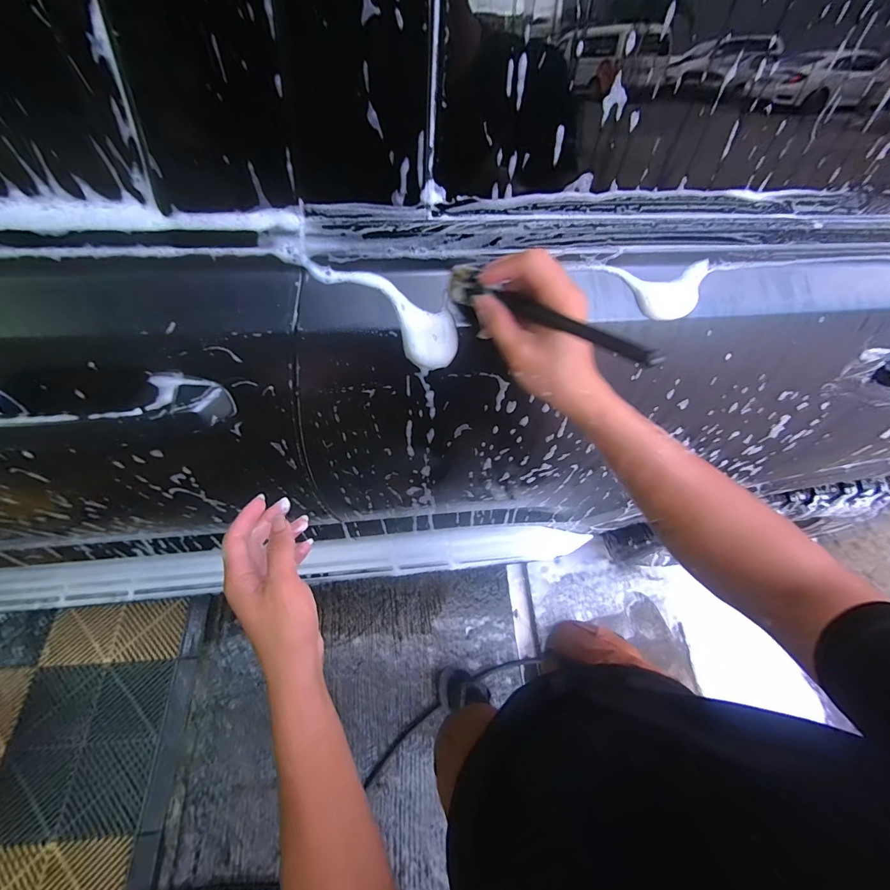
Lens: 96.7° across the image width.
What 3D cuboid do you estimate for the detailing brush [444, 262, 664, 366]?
[{"bbox_3d":[0.075,-0.110,0.321,0.031,0.027,0.217,-35,48,-18],"label":"detailing brush"}]

